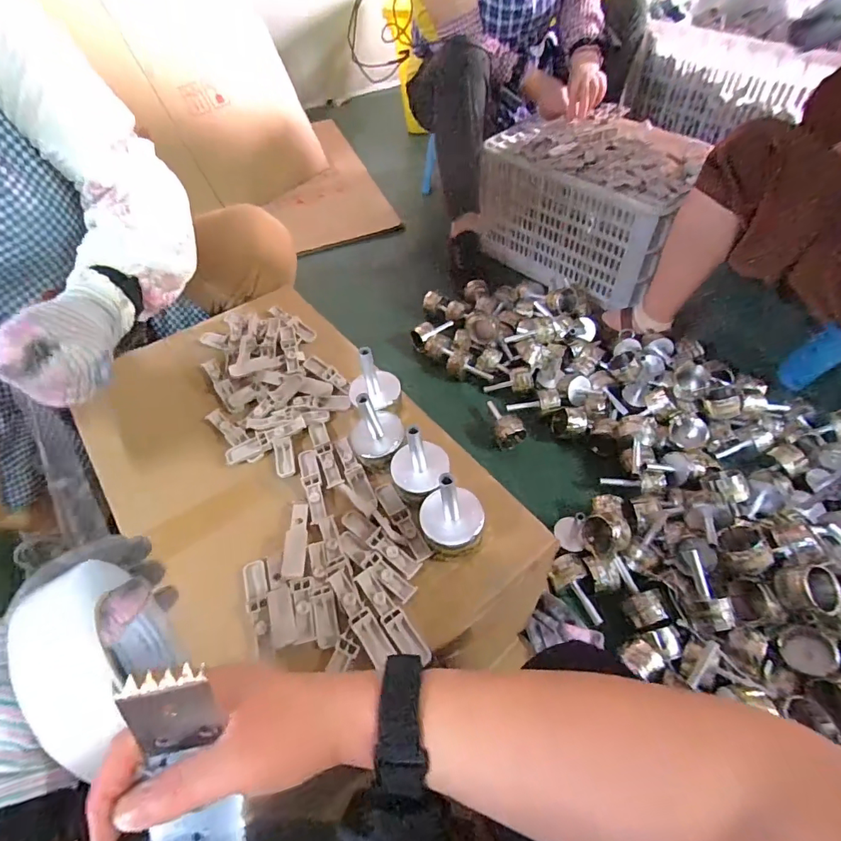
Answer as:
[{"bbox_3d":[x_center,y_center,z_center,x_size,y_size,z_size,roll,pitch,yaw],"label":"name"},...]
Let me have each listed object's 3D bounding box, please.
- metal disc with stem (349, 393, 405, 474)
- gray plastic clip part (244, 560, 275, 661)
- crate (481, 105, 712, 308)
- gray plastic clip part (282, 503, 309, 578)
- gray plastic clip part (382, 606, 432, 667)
[{"bbox_3d":[-0.050,0.007,0.509,0.058,0.097,0.060,-2,52,3],"label":"metal disc with stem"},{"bbox_3d":[-0.153,0.177,0.445,0.021,0.009,0.097,-20,53,-11],"label":"gray plastic clip part"},{"bbox_3d":[0.441,-0.572,1.239,0.506,0.305,0.346,34,61,27],"label":"crate"},{"bbox_3d":[-0.127,0.121,0.479,0.022,0.012,0.081,-7,52,-1],"label":"gray plastic clip part"},{"bbox_3d":[-0.013,0.193,0.416,0.021,0.008,0.053,-32,56,-20],"label":"gray plastic clip part"}]

